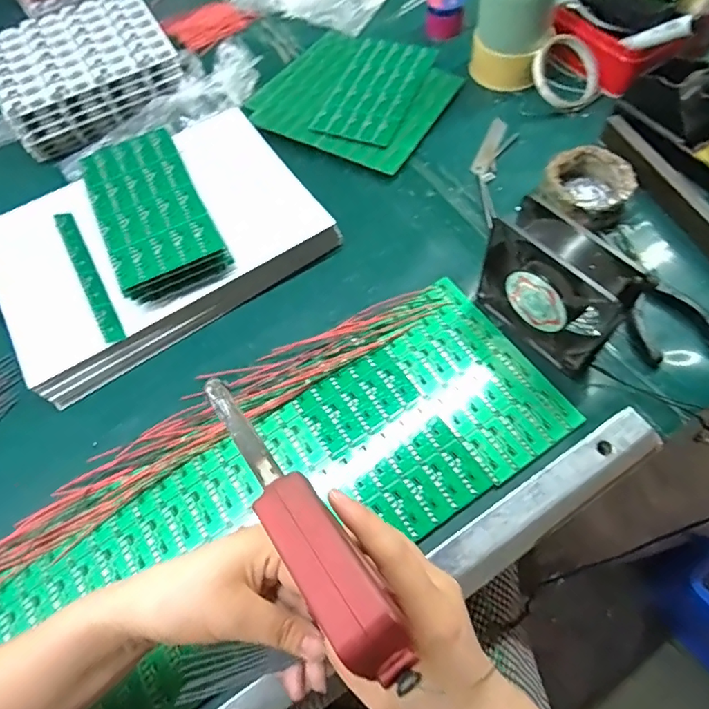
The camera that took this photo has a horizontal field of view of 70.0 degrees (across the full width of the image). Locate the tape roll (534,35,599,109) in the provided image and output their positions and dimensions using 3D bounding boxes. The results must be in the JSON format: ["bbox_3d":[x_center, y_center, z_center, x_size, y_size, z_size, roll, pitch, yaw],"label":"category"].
[{"bbox_3d":[0.259,-0.344,0.620,0.085,0.012,0.072,43,93,-15],"label":"tape roll"}]

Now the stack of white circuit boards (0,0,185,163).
[{"bbox_3d":[-0.358,-0.376,0.665,0.220,0.066,0.184,-32,65,-13],"label":"stack of white circuit boards"}]

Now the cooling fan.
[{"bbox_3d":[0.171,-0.056,0.441,0.051,0.114,0.124,-39,66,-16],"label":"cooling fan"}]

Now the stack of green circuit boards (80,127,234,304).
[{"bbox_3d":[-0.206,-0.145,0.514,0.100,0.033,0.185,-25,63,-10],"label":"stack of green circuit boards"}]

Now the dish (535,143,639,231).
[{"bbox_3d":[0.245,-0.174,0.538,0.083,0.041,0.086,-2,62,3],"label":"dish"}]

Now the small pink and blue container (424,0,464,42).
[{"bbox_3d":[0.125,-0.468,0.696,0.053,0.044,0.057,4,62,6],"label":"small pink and blue container"}]

